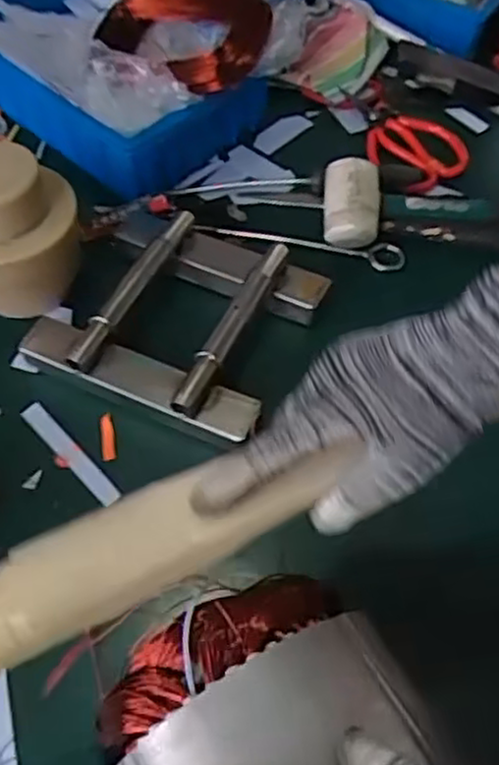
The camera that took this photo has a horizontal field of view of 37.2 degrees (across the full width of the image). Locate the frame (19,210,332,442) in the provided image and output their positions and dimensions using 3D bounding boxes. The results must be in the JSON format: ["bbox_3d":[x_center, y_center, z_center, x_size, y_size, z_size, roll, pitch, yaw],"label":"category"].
[{"bbox_3d":[-0.058,-0.057,0.610,0.197,0.045,0.174,21,58,14],"label":"frame"}]

